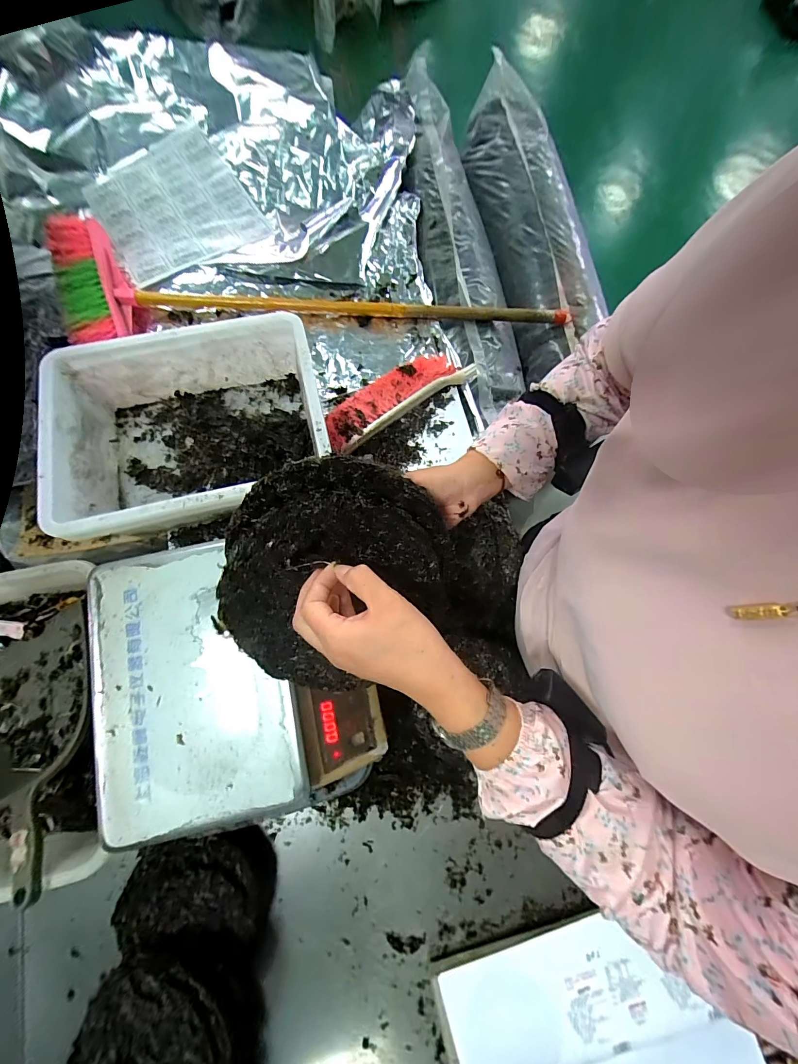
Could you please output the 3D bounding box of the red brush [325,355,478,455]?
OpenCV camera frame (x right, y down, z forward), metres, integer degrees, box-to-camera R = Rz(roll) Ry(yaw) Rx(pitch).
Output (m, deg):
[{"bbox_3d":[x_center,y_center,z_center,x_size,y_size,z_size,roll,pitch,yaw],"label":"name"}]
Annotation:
[{"bbox_3d":[-0.006,-0.234,0.644,0.289,0.064,0.089,-36,80,-9],"label":"red brush"}]

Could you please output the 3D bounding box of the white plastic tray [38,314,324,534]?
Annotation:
[{"bbox_3d":[-0.294,-0.145,0.567,0.359,0.140,0.276,-13,78,-4],"label":"white plastic tray"}]

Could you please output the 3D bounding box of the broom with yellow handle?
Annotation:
[{"bbox_3d":[-0.149,-0.459,0.676,0.913,0.070,0.226,-3,77,-2],"label":"broom with yellow handle"}]

